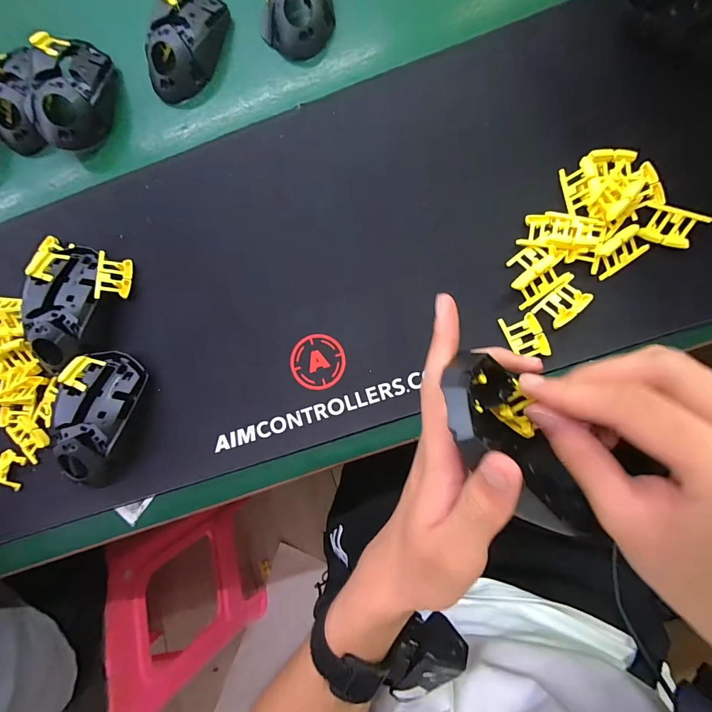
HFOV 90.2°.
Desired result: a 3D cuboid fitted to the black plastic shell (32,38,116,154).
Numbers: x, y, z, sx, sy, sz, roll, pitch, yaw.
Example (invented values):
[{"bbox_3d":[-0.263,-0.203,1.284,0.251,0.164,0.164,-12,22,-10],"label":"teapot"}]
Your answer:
[{"bbox_3d":[-0.281,-0.262,0.356,0.057,0.057,0.111,15,84,7],"label":"black plastic shell"}]

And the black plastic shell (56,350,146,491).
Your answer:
[{"bbox_3d":[-0.225,0.053,0.306,0.054,0.034,0.112,17,84,7],"label":"black plastic shell"}]

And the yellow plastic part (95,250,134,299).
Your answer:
[{"bbox_3d":[-0.220,-0.073,0.324,0.027,0.006,0.042,2,81,-24],"label":"yellow plastic part"}]

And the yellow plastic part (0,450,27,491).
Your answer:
[{"bbox_3d":[-0.312,0.103,0.318,0.020,0.010,0.030,19,85,7],"label":"yellow plastic part"}]

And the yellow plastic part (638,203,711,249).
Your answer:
[{"bbox_3d":[0.243,-0.101,0.272,0.038,0.013,0.026,23,85,8],"label":"yellow plastic part"}]

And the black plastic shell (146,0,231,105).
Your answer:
[{"bbox_3d":[-0.170,-0.314,0.350,0.056,0.040,0.107,15,84,7],"label":"black plastic shell"}]

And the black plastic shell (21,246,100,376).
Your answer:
[{"bbox_3d":[-0.258,-0.044,0.314,0.055,0.027,0.110,0,83,5],"label":"black plastic shell"}]

